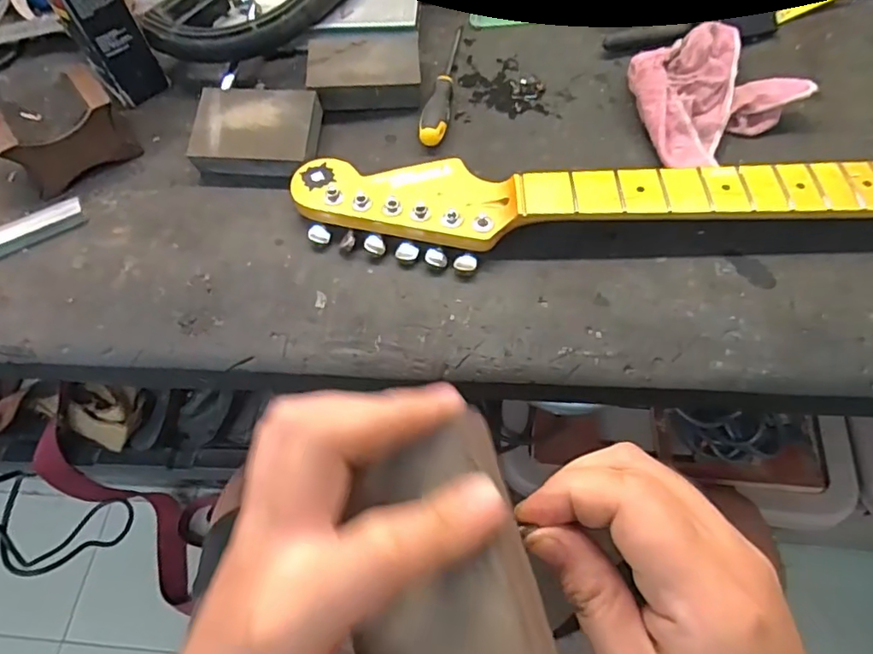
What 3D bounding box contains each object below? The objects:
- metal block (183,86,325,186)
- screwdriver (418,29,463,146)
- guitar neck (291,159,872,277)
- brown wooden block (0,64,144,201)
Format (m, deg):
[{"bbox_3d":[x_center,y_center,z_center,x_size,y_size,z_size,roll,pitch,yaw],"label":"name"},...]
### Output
[{"bbox_3d":[-0.155,-0.162,0.491,0.102,0.035,0.080,3,63,5],"label":"metal block"},{"bbox_3d":[0.010,-0.230,0.525,0.023,0.021,0.165,8,64,7],"label":"screwdriver"},{"bbox_3d":[0.203,-0.087,0.428,0.620,0.034,0.084,1,63,4],"label":"guitar neck"},{"bbox_3d":[-0.318,-0.164,0.488,0.095,0.061,0.064,-37,67,-14],"label":"brown wooden block"}]

